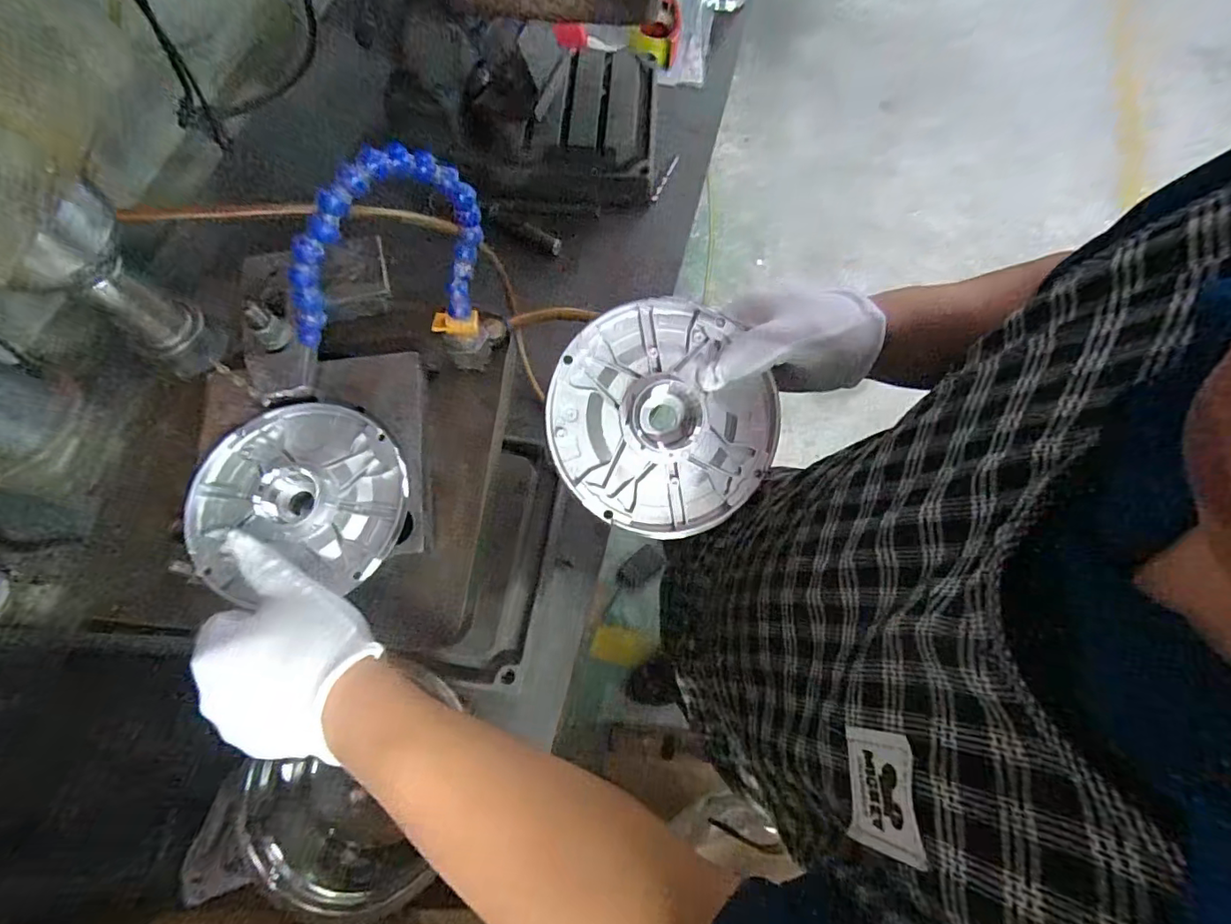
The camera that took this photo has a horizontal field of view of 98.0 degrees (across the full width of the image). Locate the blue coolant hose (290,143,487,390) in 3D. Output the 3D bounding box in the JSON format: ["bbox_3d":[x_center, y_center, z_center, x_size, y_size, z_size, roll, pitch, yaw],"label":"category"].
[{"bbox_3d":[-0.138,-0.108,0.320,0.139,0.133,0.030,-36,75,-13],"label":"blue coolant hose"}]

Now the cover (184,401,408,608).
[{"bbox_3d":[-0.212,0.020,0.351,0.135,0.020,0.126,1,70,-2],"label":"cover"}]

